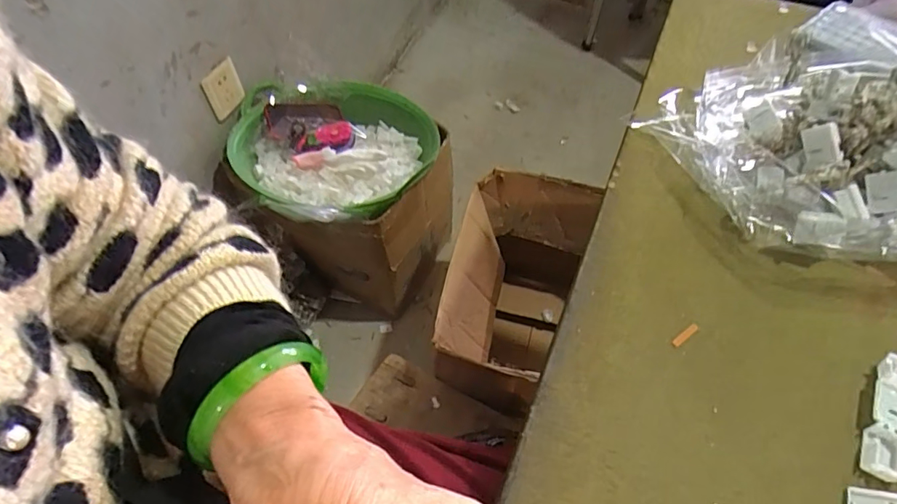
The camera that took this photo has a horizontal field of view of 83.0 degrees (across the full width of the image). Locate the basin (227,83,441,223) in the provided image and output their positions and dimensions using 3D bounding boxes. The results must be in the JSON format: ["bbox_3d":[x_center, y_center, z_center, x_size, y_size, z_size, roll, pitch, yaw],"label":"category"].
[{"bbox_3d":[-0.222,-0.218,0.993,0.377,0.110,0.411,0,54,0],"label":"basin"}]

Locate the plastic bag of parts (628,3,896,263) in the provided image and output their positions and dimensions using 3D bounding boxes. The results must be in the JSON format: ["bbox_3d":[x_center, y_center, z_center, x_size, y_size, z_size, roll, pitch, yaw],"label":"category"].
[{"bbox_3d":[0.297,-0.086,0.365,0.201,0.095,0.224,-21,56,-17],"label":"plastic bag of parts"}]

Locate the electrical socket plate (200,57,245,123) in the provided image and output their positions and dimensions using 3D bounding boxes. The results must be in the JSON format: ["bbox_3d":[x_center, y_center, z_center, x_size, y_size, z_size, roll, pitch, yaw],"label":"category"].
[{"bbox_3d":[-0.423,-0.307,0.955,0.007,0.088,0.085,20,56,14],"label":"electrical socket plate"}]

